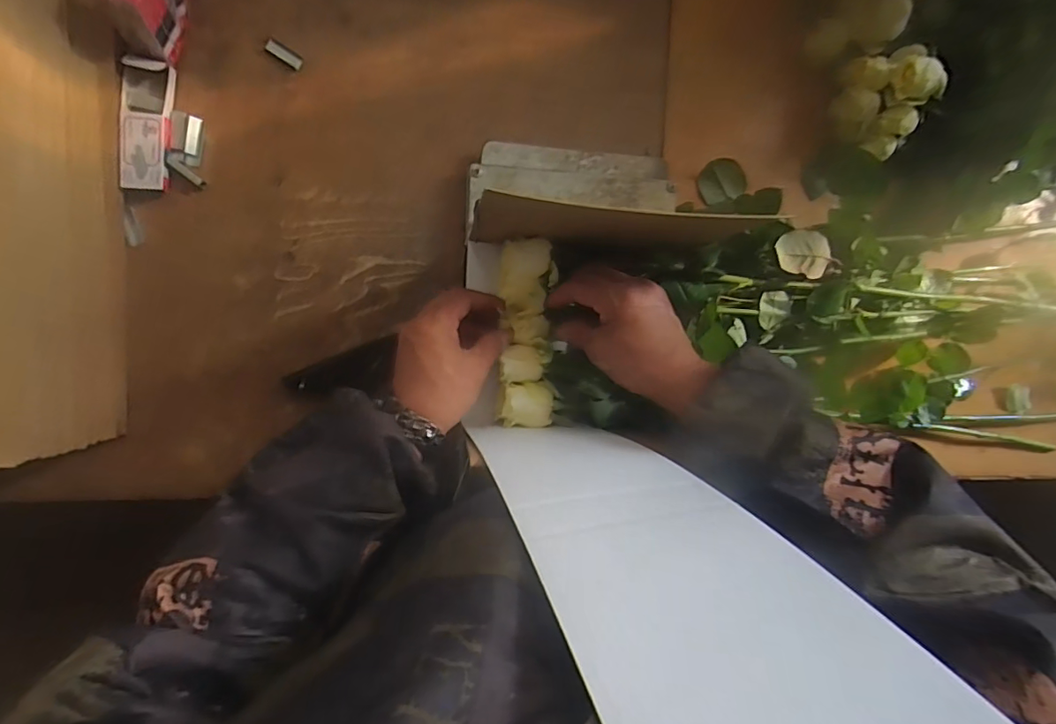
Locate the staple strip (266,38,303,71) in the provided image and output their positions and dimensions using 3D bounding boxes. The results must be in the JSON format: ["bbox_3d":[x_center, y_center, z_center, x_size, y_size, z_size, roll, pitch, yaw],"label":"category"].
[{"bbox_3d":[-0.241,-0.304,0.502,0.035,0.004,0.013,30,87,-6],"label":"staple strip"}]

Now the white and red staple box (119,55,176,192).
[{"bbox_3d":[-0.360,-0.222,0.480,0.042,0.014,0.118,5,90,-7],"label":"white and red staple box"}]

